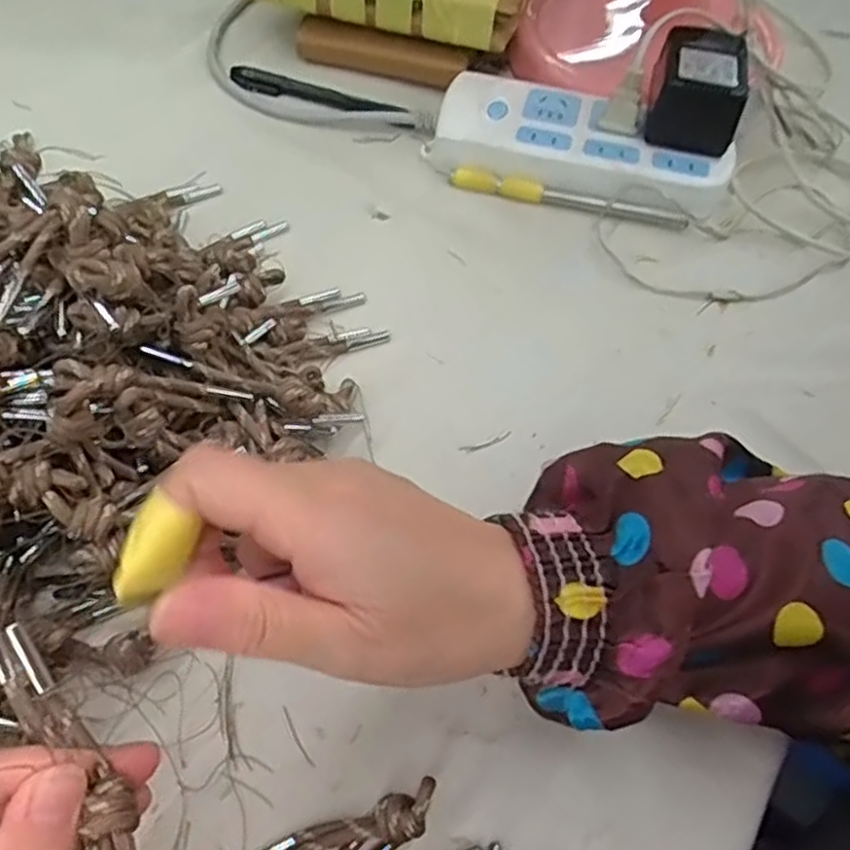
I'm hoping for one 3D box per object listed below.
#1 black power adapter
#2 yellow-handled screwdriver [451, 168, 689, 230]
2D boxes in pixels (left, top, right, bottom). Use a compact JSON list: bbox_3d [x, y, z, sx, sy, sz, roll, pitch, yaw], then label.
[{"bbox_3d":[0.168,-0.206,0.463,0.053,0.043,0.066,14,58,5],"label":"black power adapter"},{"bbox_3d":[0.088,-0.141,0.468,0.144,0.013,0.011,16,59,7],"label":"yellow-handled screwdriver"}]

